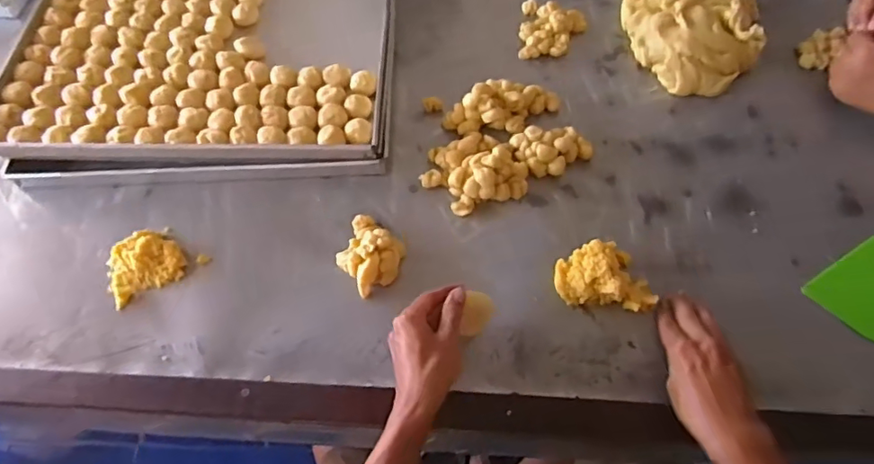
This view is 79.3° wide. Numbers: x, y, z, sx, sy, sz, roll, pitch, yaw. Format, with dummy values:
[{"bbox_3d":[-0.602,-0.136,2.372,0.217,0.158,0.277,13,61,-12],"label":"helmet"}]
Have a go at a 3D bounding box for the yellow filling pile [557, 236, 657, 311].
[{"bbox_3d":[0.187,0.044,0.584,0.105,0.045,0.072,7,60,8],"label":"yellow filling pile"}]

